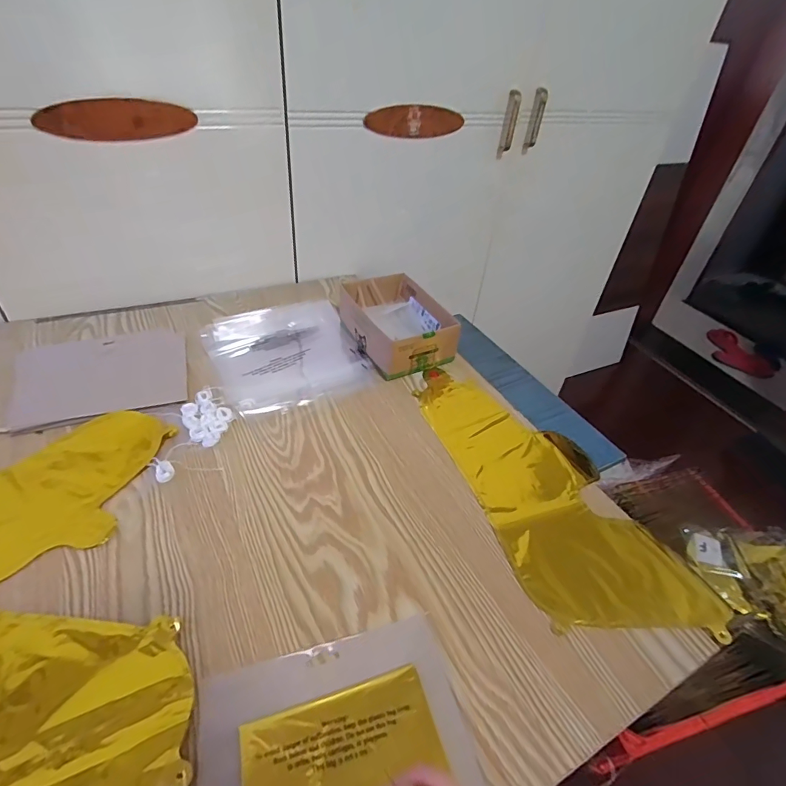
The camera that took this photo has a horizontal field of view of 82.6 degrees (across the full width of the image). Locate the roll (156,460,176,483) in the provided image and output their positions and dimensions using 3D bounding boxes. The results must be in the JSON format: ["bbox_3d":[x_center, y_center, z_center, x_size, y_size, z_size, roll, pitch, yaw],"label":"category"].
[{"bbox_3d":[-0.254,0.086,0.500,0.019,0.006,0.029,-12,44,-21],"label":"roll"}]

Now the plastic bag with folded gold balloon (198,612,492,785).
[{"bbox_3d":[-0.035,0.270,0.320,0.196,0.013,0.175,-8,42,-17],"label":"plastic bag with folded gold balloon"}]

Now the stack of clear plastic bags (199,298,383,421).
[{"bbox_3d":[-0.160,-0.067,0.684,0.213,0.011,0.239,-15,45,-23],"label":"stack of clear plastic bags"}]

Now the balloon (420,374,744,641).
[{"bbox_3d":[0.178,0.097,0.545,0.183,0.008,0.398,-10,43,-19],"label":"balloon"}]

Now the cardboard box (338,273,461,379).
[{"bbox_3d":[0.005,-0.110,0.713,0.128,0.068,0.186,-16,45,-24],"label":"cardboard box"}]

